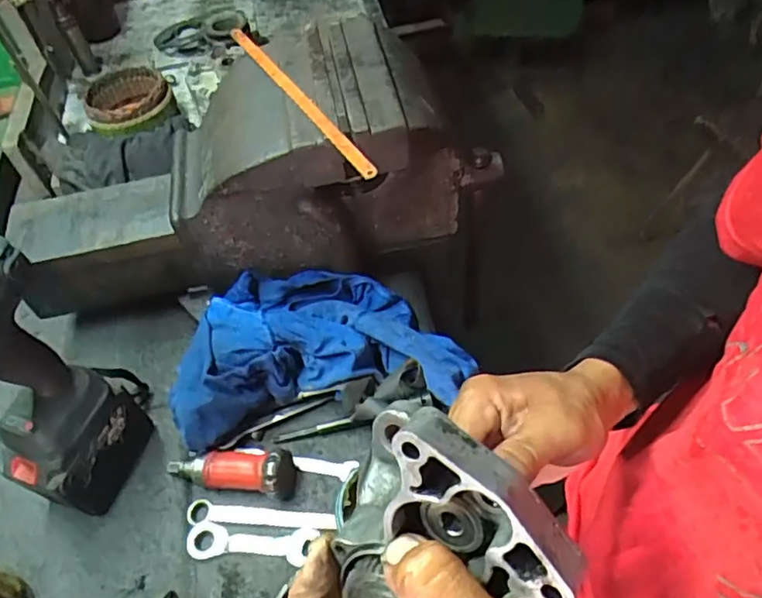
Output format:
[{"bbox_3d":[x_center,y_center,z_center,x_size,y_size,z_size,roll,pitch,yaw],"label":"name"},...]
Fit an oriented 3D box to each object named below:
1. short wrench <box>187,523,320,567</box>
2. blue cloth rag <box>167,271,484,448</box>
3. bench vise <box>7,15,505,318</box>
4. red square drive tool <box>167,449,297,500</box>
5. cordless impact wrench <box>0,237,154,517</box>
[{"bbox_3d":[-0.127,0.240,0.573,0.124,0.011,0.032,0,53,5],"label":"short wrench"},{"bbox_3d":[-0.067,0.046,0.637,0.327,0.096,0.185,-11,53,-3],"label":"blue cloth rag"},{"bbox_3d":[-0.146,-0.112,0.671,0.539,0.243,0.183,-17,52,10],"label":"bench vise"},{"bbox_3d":[-0.157,0.170,0.601,0.139,0.049,0.050,8,54,11],"label":"red square drive tool"},{"bbox_3d":[-0.308,0.082,0.529,0.072,0.294,0.153,6,54,10],"label":"cordless impact wrench"}]

